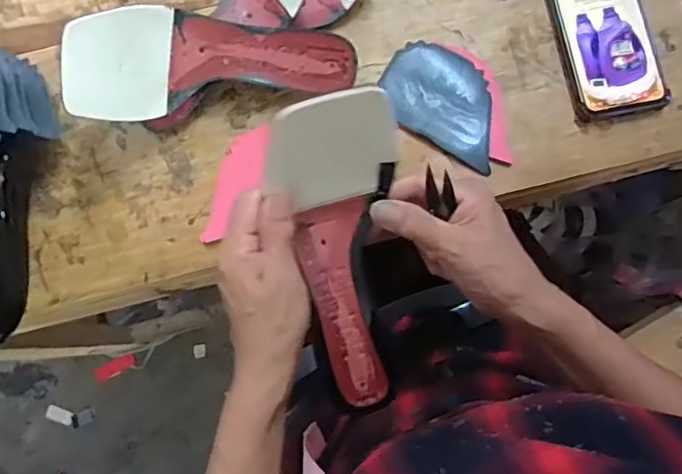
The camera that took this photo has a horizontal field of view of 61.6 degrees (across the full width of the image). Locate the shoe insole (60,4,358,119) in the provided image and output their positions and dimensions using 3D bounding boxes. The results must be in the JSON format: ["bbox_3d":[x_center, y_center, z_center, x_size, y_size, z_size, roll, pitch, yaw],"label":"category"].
[{"bbox_3d":[-0.102,-0.147,0.473,0.235,0.064,0.084,-10,78,-22],"label":"shoe insole"}]

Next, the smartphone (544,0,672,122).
[{"bbox_3d":[0.233,-0.187,0.511,0.080,0.016,0.161,-9,79,-2],"label":"smartphone"}]

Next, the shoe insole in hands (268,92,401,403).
[{"bbox_3d":[0.004,0.017,0.390,0.079,0.020,0.220,-7,107,-2],"label":"shoe insole in hands"}]

